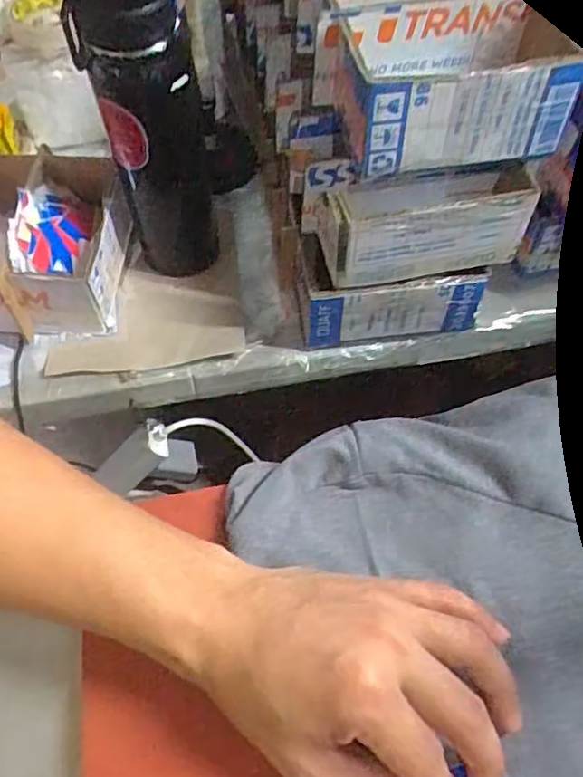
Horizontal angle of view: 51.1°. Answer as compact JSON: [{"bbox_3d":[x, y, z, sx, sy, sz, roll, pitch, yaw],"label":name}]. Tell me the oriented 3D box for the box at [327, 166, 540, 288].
[{"bbox_3d":[0.108,-0.136,0.478,0.171,0.071,0.066,-8,59,-6],"label":"box"}]

